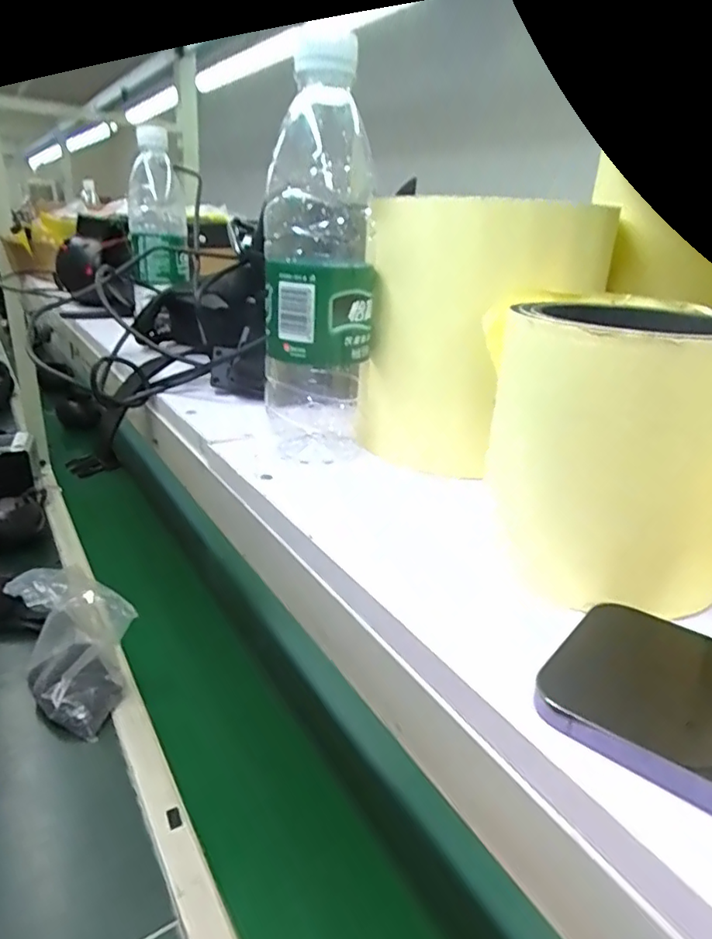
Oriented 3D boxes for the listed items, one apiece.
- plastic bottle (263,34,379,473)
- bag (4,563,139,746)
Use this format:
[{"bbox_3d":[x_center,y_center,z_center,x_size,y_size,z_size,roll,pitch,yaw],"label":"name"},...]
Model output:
[{"bbox_3d":[-0.021,-0.112,0.344,0.064,0.214,0.065,3,23,-2],"label":"plastic bottle"},{"bbox_3d":[-0.383,0.244,0.805,0.129,0.167,0.169,-18,29,-37],"label":"bag"}]

